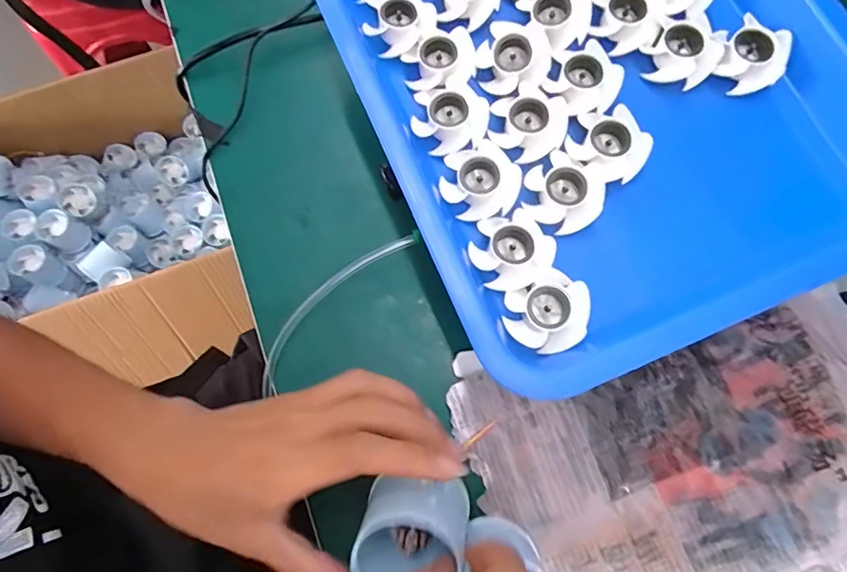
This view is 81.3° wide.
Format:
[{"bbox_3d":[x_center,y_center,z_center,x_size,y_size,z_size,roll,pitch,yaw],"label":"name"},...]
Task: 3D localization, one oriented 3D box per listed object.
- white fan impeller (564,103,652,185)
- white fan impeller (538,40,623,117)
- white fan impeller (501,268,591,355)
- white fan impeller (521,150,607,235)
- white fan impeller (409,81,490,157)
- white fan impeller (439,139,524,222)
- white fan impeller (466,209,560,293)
[{"bbox_3d":[0.103,-0.078,0.279,0.042,0.015,0.043,0,77,2],"label":"white fan impeller"},{"bbox_3d":[0.093,-0.119,0.288,0.041,0.011,0.041,39,81,10],"label":"white fan impeller"},{"bbox_3d":[0.066,0.015,0.258,0.042,0.016,0.038,-28,78,-5],"label":"white fan impeller"},{"bbox_3d":[0.077,-0.050,0.274,0.042,0.018,0.036,42,81,10],"label":"white fan impeller"},{"bbox_3d":[0.016,-0.097,0.288,0.043,0.012,0.037,-18,77,-3],"label":"white fan impeller"},{"bbox_3d":[0.032,-0.057,0.278,0.040,0.015,0.042,0,77,2],"label":"white fan impeller"},{"bbox_3d":[0.047,-0.020,0.265,0.041,0.014,0.040,0,77,2],"label":"white fan impeller"}]

